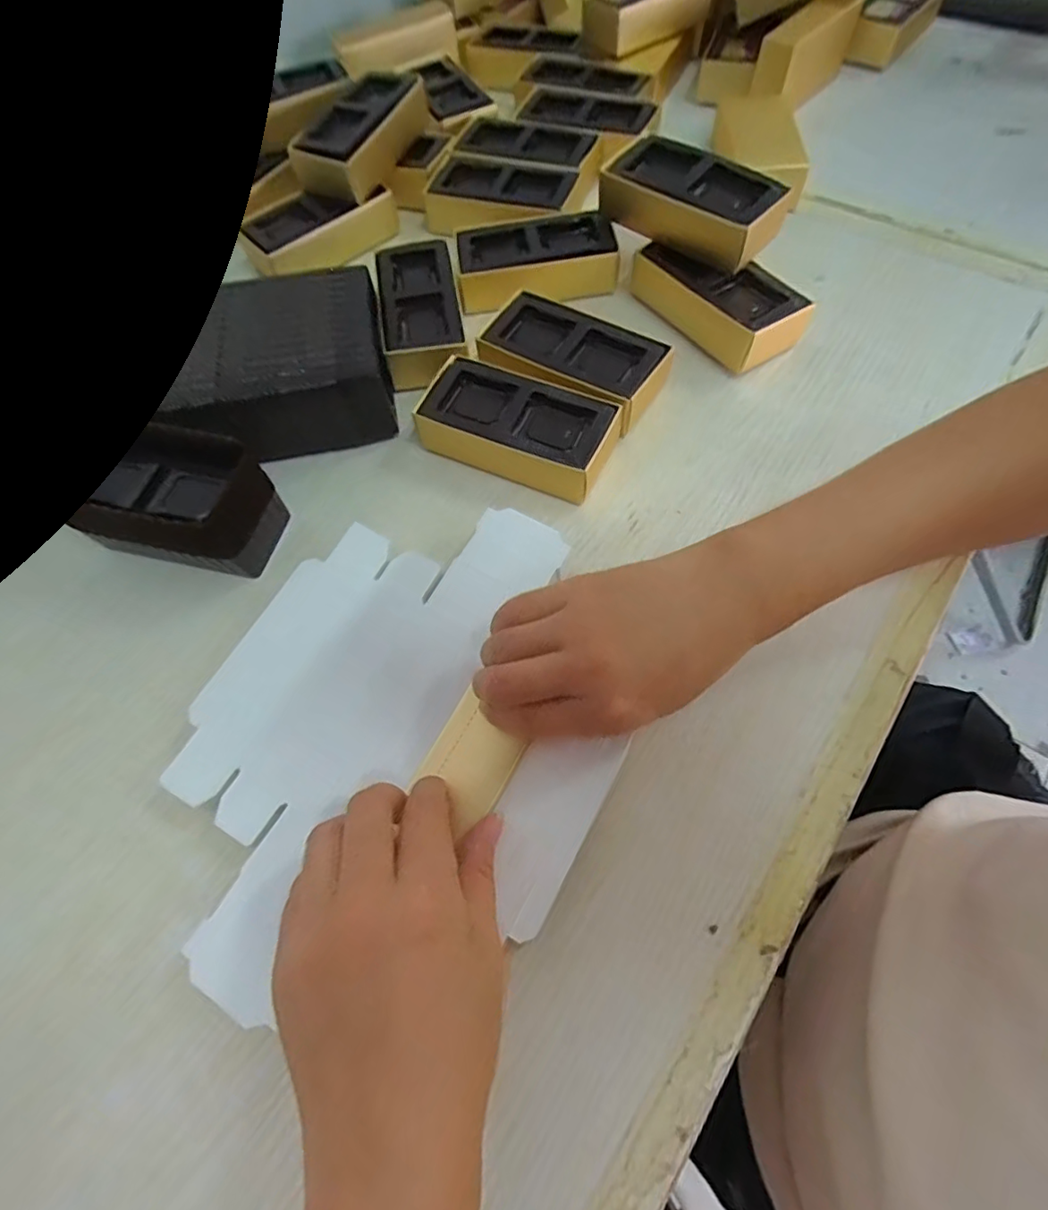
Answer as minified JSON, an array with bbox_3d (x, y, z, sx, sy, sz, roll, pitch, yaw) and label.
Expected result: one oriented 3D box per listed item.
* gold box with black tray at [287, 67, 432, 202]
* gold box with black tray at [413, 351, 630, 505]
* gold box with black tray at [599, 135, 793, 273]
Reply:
[{"bbox_3d":[-0.127,-0.368,0.436,0.062,0.039,0.121,28,69,16],"label":"gold box with black tray"},{"bbox_3d":[-0.003,-0.108,0.340,0.118,0.033,0.057,21,67,14],"label":"gold box with black tray"},{"bbox_3d":[0.114,-0.270,0.374,0.120,0.041,0.050,38,72,20],"label":"gold box with black tray"}]

